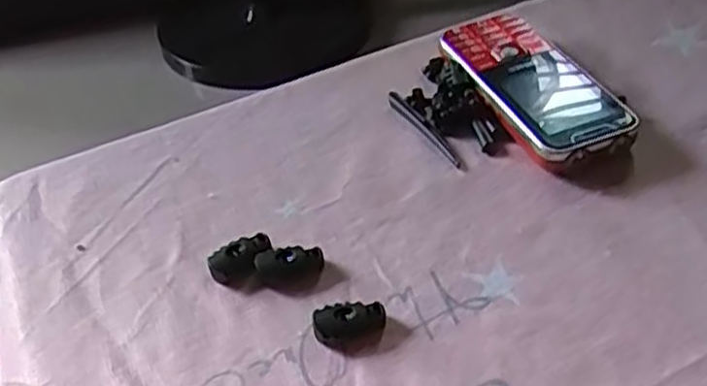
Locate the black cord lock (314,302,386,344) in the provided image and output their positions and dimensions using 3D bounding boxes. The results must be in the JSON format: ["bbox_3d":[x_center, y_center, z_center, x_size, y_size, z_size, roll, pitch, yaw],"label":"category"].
[{"bbox_3d":[-0.001,0.052,0.297,0.028,0.009,0.014,-9,43,-3],"label":"black cord lock"}]

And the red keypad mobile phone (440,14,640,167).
[{"bbox_3d":[0.095,-0.057,0.398,0.061,0.019,0.118,-19,44,-13],"label":"red keypad mobile phone"}]

